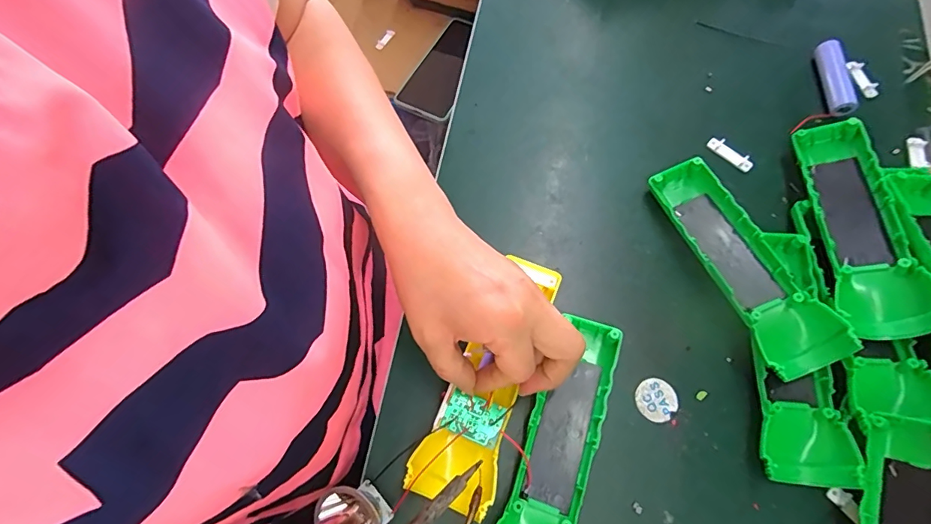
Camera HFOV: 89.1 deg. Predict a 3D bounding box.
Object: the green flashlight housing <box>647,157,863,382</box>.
[{"bbox_3d":[0.184,-0.001,0.326,0.047,0.041,0.160,-20,70,-6],"label":"green flashlight housing"}]

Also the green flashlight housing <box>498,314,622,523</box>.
[{"bbox_3d":[0.057,0.114,0.292,0.047,0.028,0.161,17,70,8],"label":"green flashlight housing"}]

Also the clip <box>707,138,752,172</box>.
[{"bbox_3d":[0.211,-0.087,0.376,0.009,0.005,0.037,-42,73,-13],"label":"clip"}]

